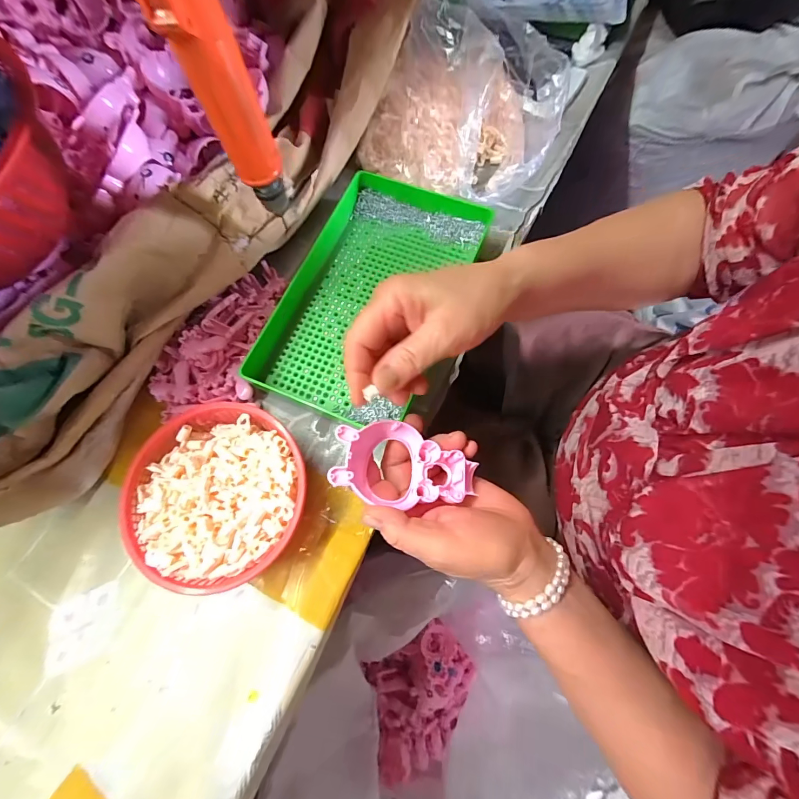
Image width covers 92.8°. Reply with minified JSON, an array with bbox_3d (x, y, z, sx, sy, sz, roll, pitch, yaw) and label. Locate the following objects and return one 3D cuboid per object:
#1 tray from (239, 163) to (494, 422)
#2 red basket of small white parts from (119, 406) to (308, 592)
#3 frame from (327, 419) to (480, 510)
[{"bbox_3d":[-0.031,-0.101,0.360,0.156,0.027,0.238,23,76,8],"label":"tray"},{"bbox_3d":[-0.142,0.074,0.304,0.136,0.047,0.131,-1,74,2],"label":"red basket of small white parts"},{"bbox_3d":[0.001,0.046,0.263,0.098,0.030,0.059,18,61,-25],"label":"frame"}]

